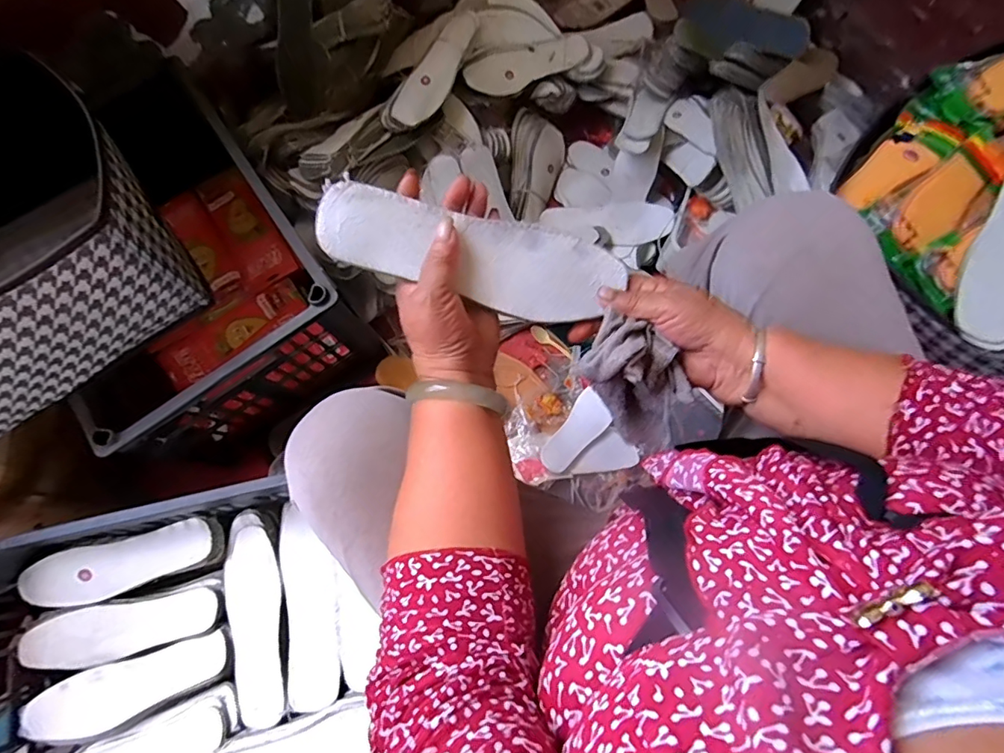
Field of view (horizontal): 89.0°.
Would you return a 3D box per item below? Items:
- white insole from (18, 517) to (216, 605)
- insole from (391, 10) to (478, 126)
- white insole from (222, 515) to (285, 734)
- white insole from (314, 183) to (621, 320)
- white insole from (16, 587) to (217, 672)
[{"bbox_3d":[-0.467,0.229,0.620,0.225,0.022,0.064,-16,78,-2],"label":"white insole"},{"bbox_3d":[-0.101,-0.492,0.810,0.068,0.022,0.228,26,80,7],"label":"insole"},{"bbox_3d":[-0.300,0.287,0.617,0.073,0.018,0.234,-12,78,-1],"label":"white insole"},{"bbox_3d":[-0.017,-0.087,0.374,0.220,0.008,0.066,10,93,-16],"label":"white insole"},{"bbox_3d":[-0.453,0.305,0.612,0.213,0.029,0.065,-11,78,-1],"label":"white insole"}]

